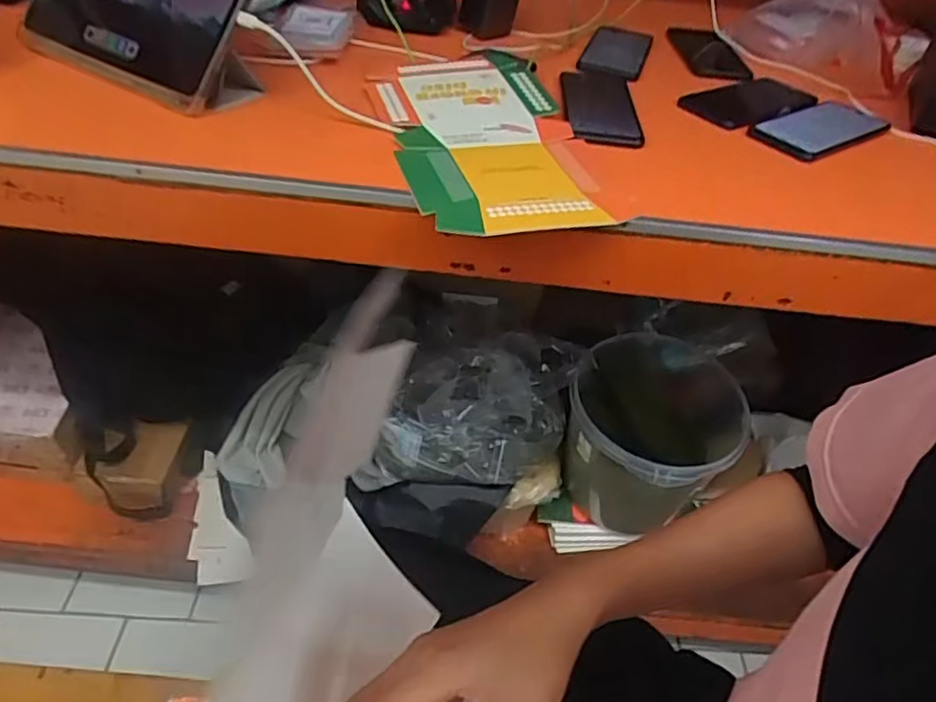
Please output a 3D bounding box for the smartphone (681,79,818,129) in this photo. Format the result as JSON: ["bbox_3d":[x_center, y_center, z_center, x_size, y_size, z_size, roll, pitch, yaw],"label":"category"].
[{"bbox_3d":[0.320,-0.280,0.710,0.180,0.010,0.092,-25,51,-31],"label":"smartphone"}]

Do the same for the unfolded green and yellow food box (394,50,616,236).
[{"bbox_3d":[0.017,-0.198,0.592,0.168,0.028,0.336,-7,48,-13],"label":"unfolded green and yellow food box"}]

